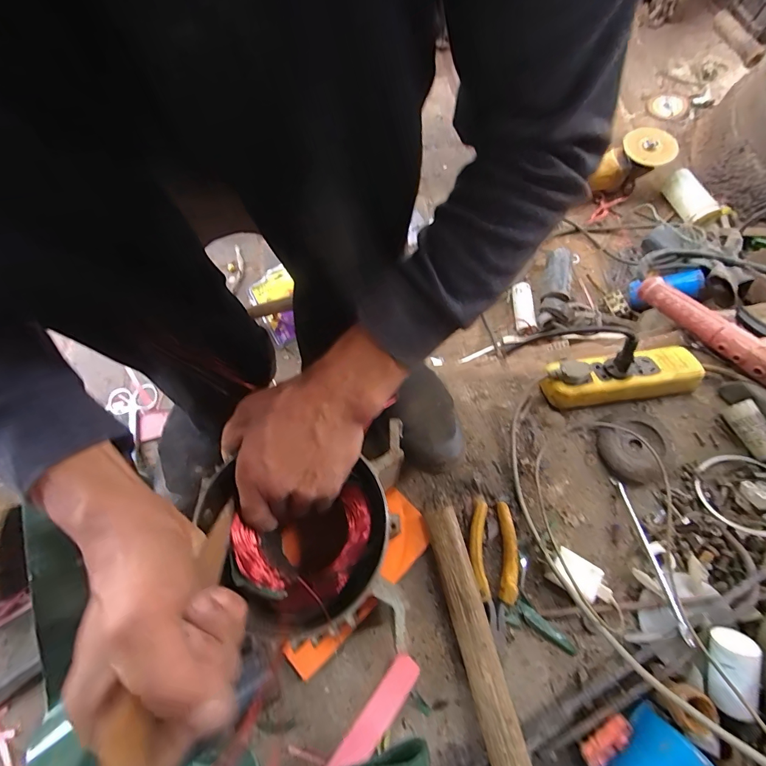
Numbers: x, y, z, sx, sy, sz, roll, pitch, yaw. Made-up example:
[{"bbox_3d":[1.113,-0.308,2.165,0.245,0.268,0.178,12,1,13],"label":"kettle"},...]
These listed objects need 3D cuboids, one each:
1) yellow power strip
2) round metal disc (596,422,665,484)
[{"bbox_3d":[0.306,-0.009,0.490,0.187,0.033,0.061,-8,71,-2],"label":"yellow power strip"},{"bbox_3d":[0.304,0.085,0.468,0.072,0.018,0.070,0,71,1],"label":"round metal disc"}]

